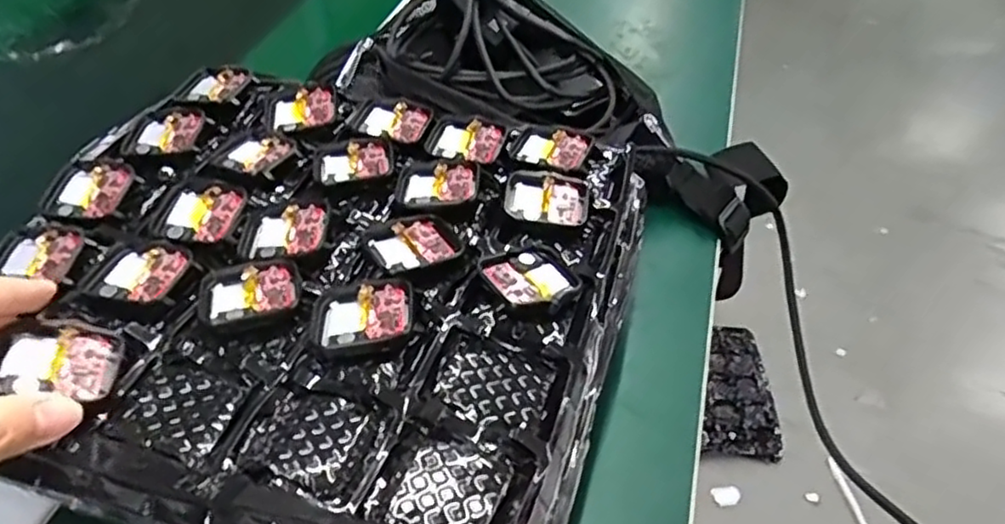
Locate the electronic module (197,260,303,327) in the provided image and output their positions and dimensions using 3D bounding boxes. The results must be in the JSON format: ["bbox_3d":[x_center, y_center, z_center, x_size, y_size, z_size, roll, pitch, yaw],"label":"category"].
[{"bbox_3d":[-0.112,0.014,0.303,0.043,0.006,0.036,-13,48,-14],"label":"electronic module"}]

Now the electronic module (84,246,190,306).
[{"bbox_3d":[-0.167,0.006,0.312,0.038,0.004,0.035,11,47,9],"label":"electronic module"}]

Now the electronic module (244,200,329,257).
[{"bbox_3d":[-0.105,-0.016,0.333,0.040,0.008,0.034,-2,47,-3],"label":"electronic module"}]

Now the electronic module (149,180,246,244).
[{"bbox_3d":[-0.150,-0.025,0.338,0.040,0.010,0.037,13,48,11],"label":"electronic module"}]

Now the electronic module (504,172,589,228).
[{"bbox_3d":[0.022,-0.031,0.353,0.044,0.012,0.033,12,47,9],"label":"electronic module"}]

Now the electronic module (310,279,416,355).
[{"bbox_3d":[-0.059,0.024,0.289,0.042,0.010,0.035,-6,47,-7],"label":"electronic module"}]

